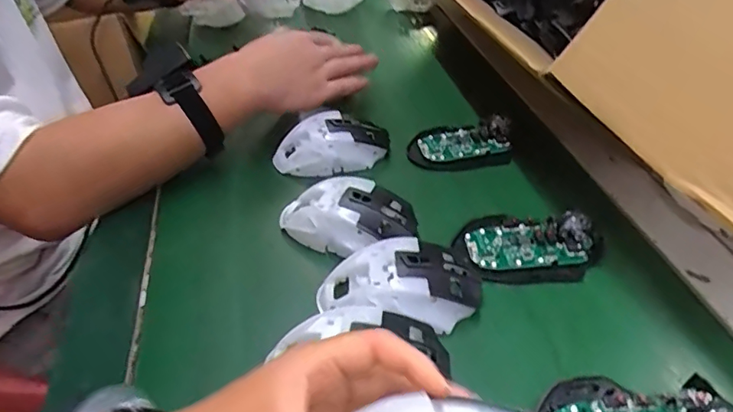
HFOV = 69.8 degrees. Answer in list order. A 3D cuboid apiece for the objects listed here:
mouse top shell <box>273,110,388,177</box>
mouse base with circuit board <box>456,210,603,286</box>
[{"bbox_3d":[-0.033,-0.062,0.508,0.110,0.037,0.054,-8,42,-1],"label":"mouse top shell"},{"bbox_3d":[0.128,0.029,0.406,0.109,0.028,0.064,-6,42,2],"label":"mouse base with circuit board"}]

